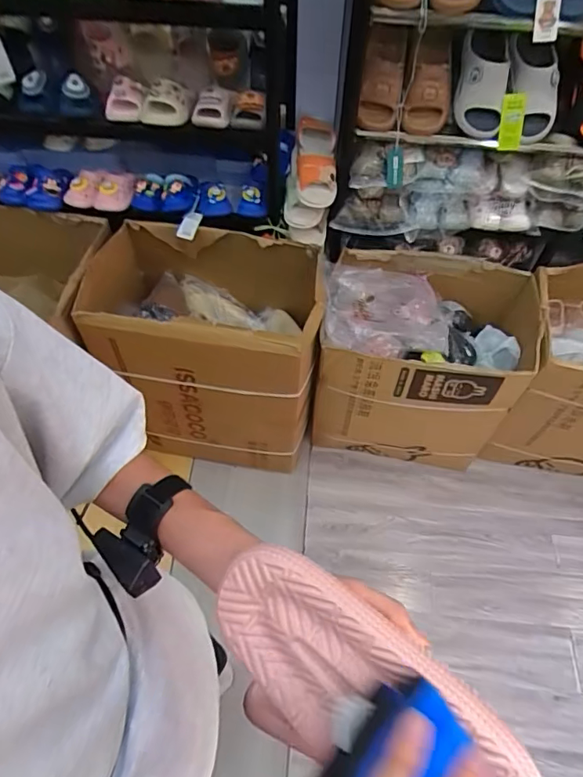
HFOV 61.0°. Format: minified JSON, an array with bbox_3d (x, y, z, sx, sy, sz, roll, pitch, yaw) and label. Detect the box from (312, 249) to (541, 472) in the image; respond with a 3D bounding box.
[{"bbox_3d":[0.403,-0.090,1.632,0.591,0.584,0.461,11,58,6],"label":"box"}]

